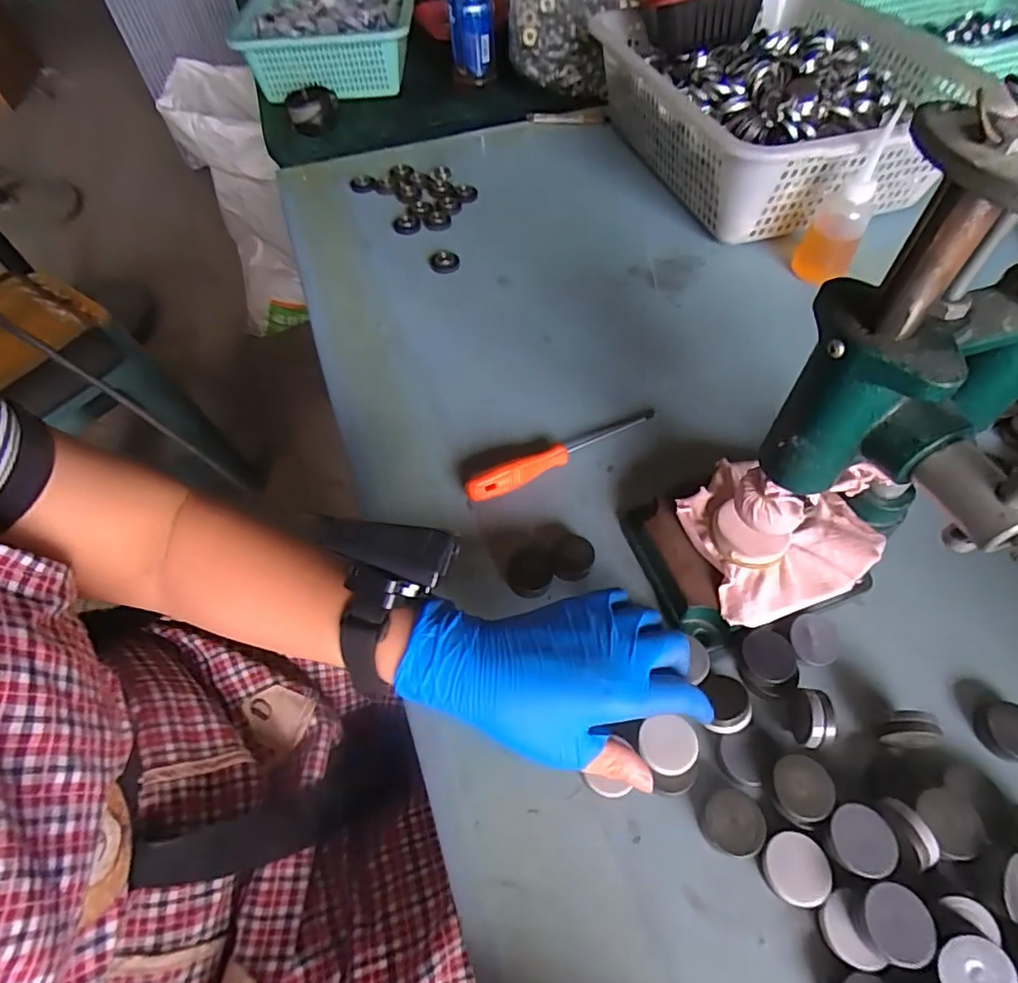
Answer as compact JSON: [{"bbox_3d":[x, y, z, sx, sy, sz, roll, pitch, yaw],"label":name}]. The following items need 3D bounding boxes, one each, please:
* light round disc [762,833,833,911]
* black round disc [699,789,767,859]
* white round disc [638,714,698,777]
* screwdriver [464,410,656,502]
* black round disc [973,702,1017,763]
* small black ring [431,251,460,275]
[{"bbox_3d":[0.155,0.204,0.301,0.032,0.004,0.033,-8,62,15],"label":"light round disc"},{"bbox_3d":[0.127,0.186,0.314,0.035,0.009,0.032,-1,56,2],"label":"black round disc"},{"bbox_3d":[0.093,0.149,0.322,0.032,0.008,0.027,-7,68,8],"label":"white round disc"},{"bbox_3d":[0.047,-0.035,0.459,0.179,0.026,0.017,-27,59,-15],"label":"screwdriver"},{"bbox_3d":[0.303,0.144,0.336,0.029,0.014,0.031,-1,56,2],"label":"black round disc"},{"bbox_3d":[-0.073,-0.260,0.633,0.031,0.014,0.031,-1,56,2],"label":"small black ring"}]

